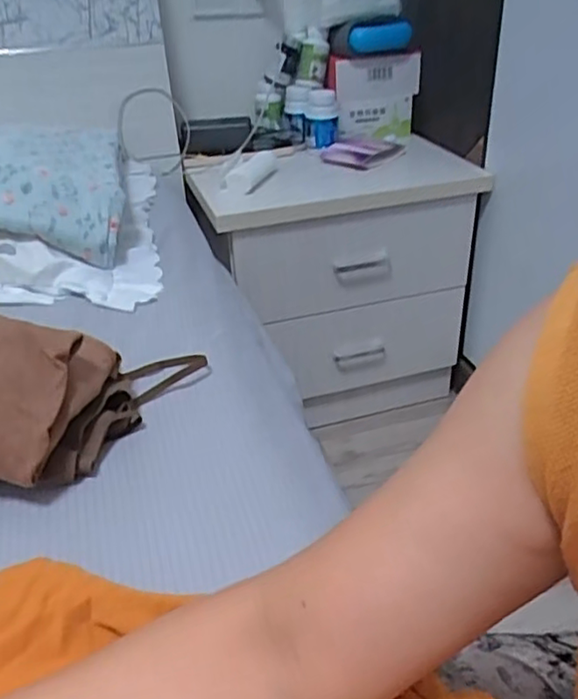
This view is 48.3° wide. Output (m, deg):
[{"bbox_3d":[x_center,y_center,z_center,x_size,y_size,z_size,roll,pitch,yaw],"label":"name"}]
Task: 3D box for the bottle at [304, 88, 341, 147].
[{"bbox_3d":[0.061,-0.433,1.202,0.062,0.091,0.062,0,32,3],"label":"bottle"}]

